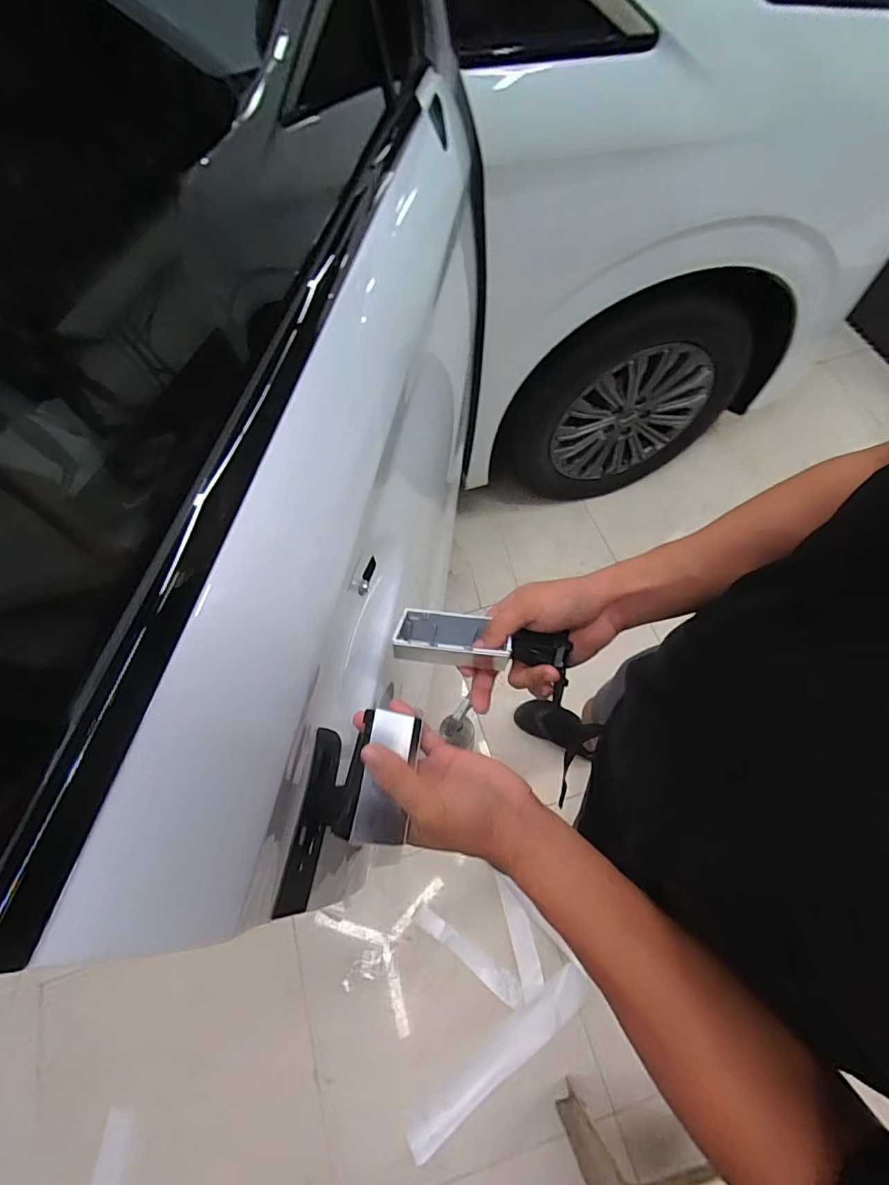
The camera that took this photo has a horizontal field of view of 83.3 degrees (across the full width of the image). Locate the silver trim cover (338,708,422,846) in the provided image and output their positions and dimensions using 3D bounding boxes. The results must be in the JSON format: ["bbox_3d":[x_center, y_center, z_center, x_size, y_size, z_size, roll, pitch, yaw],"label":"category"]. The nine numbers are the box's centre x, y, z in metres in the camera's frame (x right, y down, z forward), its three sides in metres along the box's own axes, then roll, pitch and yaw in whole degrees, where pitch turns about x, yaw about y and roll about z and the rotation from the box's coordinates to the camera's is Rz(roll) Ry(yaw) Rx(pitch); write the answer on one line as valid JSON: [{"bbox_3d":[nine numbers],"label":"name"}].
[{"bbox_3d":[-0.047,0.137,0.372,0.047,0.020,0.092,18,55,-9],"label":"silver trim cover"}]

